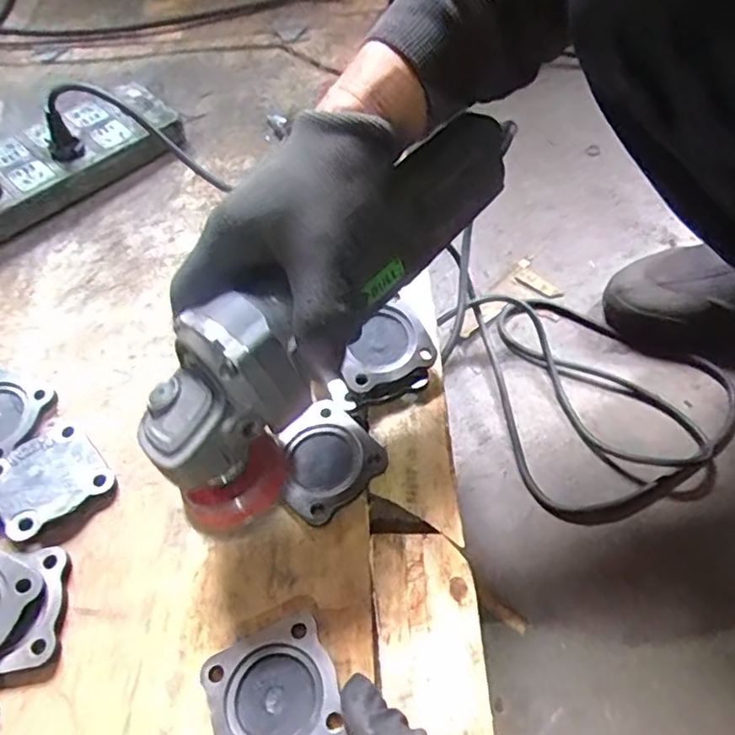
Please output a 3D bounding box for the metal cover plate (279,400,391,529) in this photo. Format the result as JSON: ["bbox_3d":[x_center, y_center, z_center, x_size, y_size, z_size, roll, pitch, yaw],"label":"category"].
[{"bbox_3d":[-0.030,0.060,0.408,0.068,0.010,0.070,-35,62,-19],"label":"metal cover plate"}]

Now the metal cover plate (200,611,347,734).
[{"bbox_3d":[-0.050,0.177,0.328,0.066,0.006,0.068,-23,59,-14],"label":"metal cover plate"}]

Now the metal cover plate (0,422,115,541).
[{"bbox_3d":[-0.215,0.073,0.409,0.066,0.014,0.065,-37,63,-20],"label":"metal cover plate"}]

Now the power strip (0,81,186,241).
[{"bbox_3d":[-0.288,-0.197,0.576,0.217,0.046,0.100,-38,63,-20],"label":"power strip"}]

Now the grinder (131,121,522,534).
[{"bbox_3d":[-0.012,-0.038,0.339,0.074,0.081,0.276,37,77,22],"label":"grinder"}]

